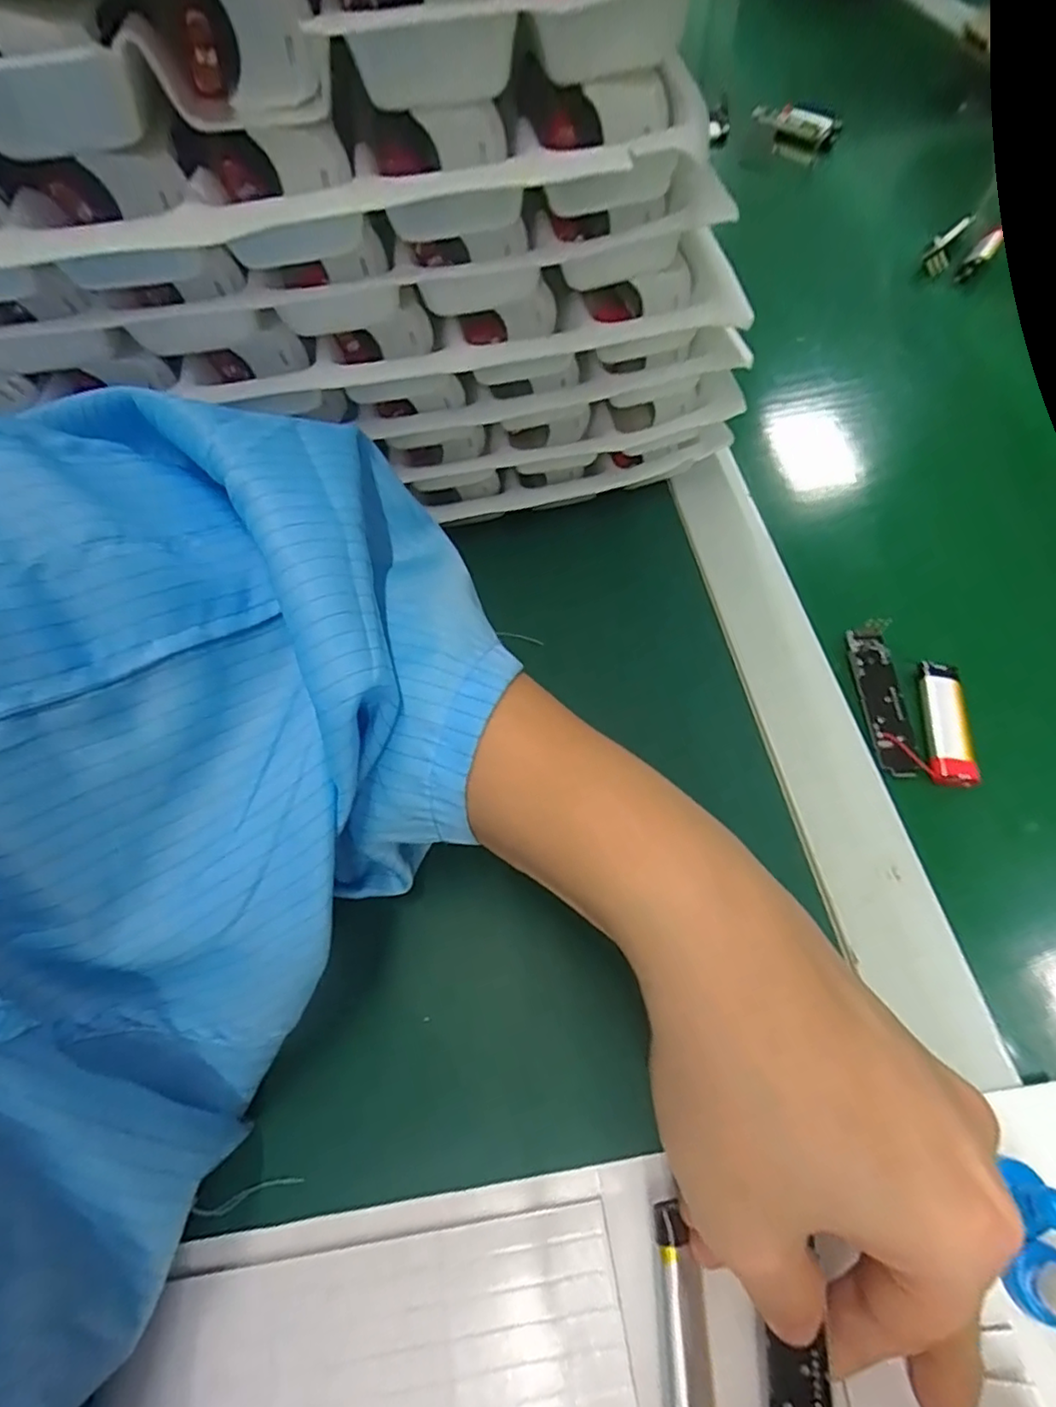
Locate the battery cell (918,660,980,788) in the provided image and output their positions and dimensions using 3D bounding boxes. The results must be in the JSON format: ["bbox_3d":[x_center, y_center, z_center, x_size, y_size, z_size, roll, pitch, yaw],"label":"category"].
[{"bbox_3d":[0.178,0.007,0.266,0.016,0.006,0.056,7,62,6],"label":"battery cell"}]

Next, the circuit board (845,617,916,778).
[{"bbox_3d":[0.156,-0.004,0.273,0.018,0.011,0.072,1,61,2],"label":"circuit board"}]

